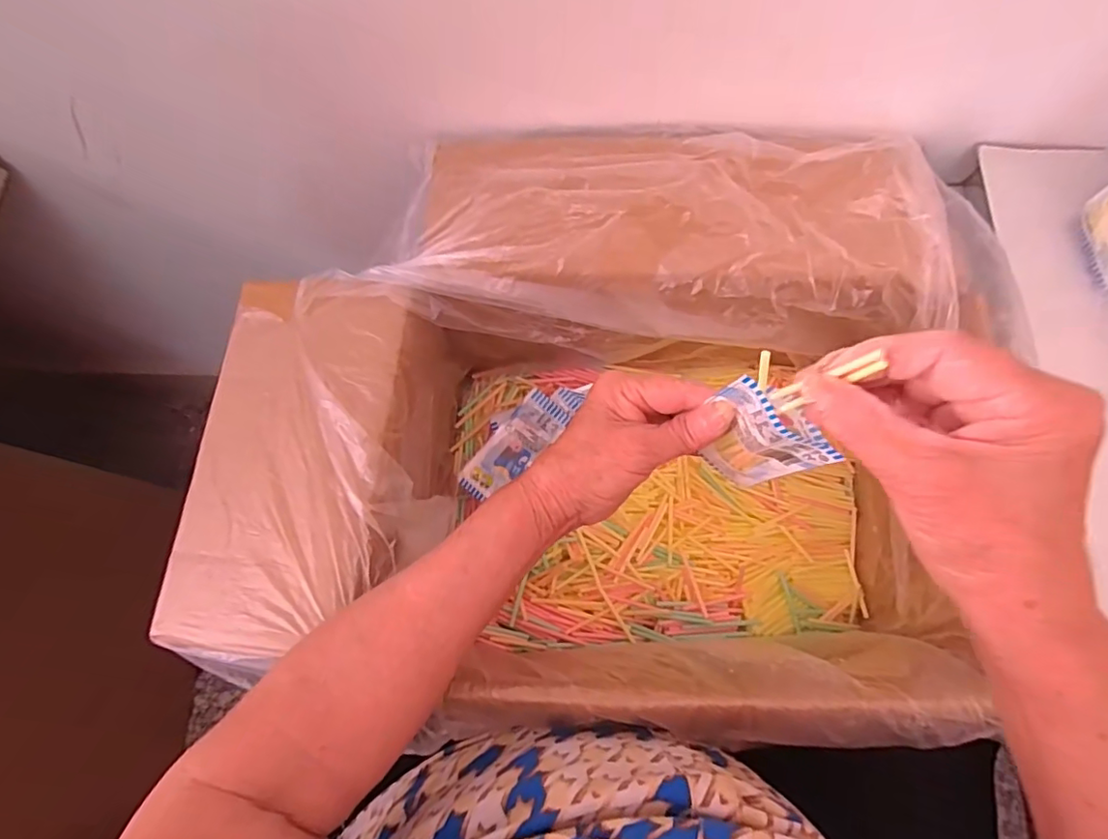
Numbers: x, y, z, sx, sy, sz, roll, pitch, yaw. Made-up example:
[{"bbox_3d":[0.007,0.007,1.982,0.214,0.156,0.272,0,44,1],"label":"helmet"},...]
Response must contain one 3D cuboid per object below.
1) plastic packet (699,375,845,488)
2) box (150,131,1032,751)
[{"bbox_3d":[0.110,0.012,0.306,0.060,0.091,0.015,42,76,10],"label":"plastic packet"},{"bbox_3d":[0.033,0.008,0.417,0.507,0.212,0.391,6,73,0],"label":"box"}]

